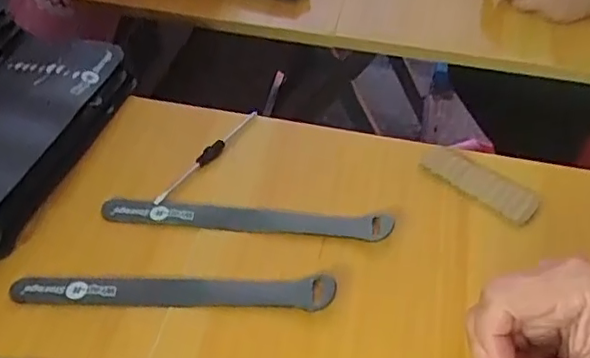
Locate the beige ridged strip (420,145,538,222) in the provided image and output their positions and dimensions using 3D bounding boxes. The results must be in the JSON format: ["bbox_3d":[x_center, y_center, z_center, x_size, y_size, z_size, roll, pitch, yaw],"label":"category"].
[{"bbox_3d":[0.133,0.002,0.423,0.083,0.006,0.031,33,55,24],"label":"beige ridged strip"}]

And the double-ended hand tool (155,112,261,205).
[{"bbox_3d":[-0.065,-0.019,0.436,0.011,0.007,0.111,27,53,21],"label":"double-ended hand tool"}]

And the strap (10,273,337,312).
[{"bbox_3d":[-0.074,0.070,0.360,0.194,0.009,0.023,0,55,-3],"label":"strap"}]

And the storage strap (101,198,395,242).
[{"bbox_3d":[-0.032,0.026,0.398,0.193,0.006,0.019,3,49,1],"label":"storage strap"}]

